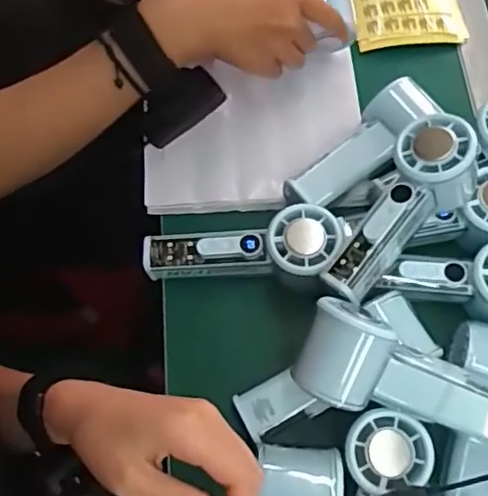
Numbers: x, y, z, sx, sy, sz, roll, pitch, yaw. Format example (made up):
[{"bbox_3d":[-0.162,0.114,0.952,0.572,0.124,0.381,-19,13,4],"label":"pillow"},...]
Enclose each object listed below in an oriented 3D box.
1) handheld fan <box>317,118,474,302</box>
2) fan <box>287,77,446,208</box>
[{"bbox_3d":[0.116,-0.025,0.454,0.064,0.062,0.152,37,86,12],"label":"handheld fan"},{"bbox_3d":[0.101,-0.082,0.519,0.050,0.063,0.151,43,72,14],"label":"fan"}]

